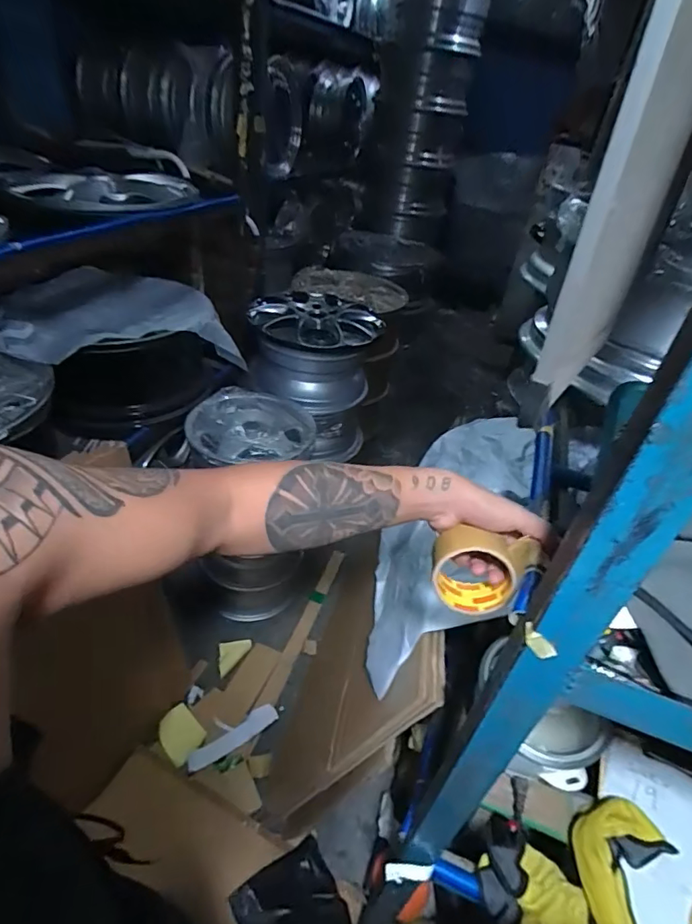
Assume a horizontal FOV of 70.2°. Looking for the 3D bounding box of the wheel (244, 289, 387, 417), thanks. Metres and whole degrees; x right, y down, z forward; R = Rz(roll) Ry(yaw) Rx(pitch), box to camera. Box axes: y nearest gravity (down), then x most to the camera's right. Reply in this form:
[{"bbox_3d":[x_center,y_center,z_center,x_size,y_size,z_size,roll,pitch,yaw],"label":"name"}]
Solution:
[{"bbox_3d":[-0.110,-0.403,1.737,0.423,0.255,0.396,5,39,-4],"label":"wheel"}]

